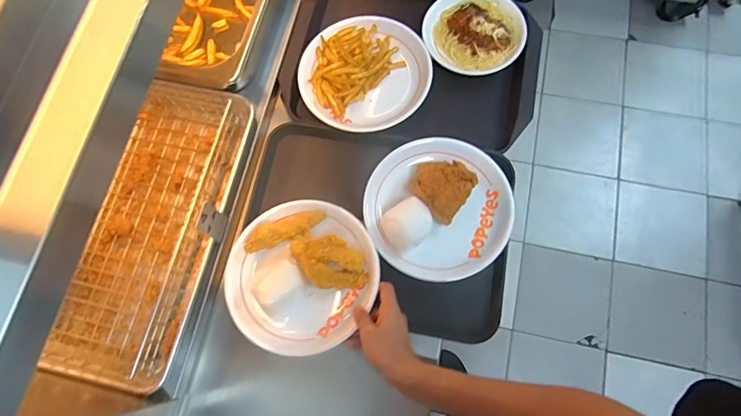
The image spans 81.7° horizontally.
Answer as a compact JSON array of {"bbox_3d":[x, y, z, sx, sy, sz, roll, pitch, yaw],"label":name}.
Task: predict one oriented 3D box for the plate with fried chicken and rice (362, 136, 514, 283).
[{"bbox_3d":[0.103,-0.006,0.643,0.212,0.055,0.216,0,79,-1],"label":"plate with fried chicken and rice"}]

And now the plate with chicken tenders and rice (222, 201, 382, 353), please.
[{"bbox_3d":[-0.101,0.091,0.618,0.212,0.037,0.210,0,74,1],"label":"plate with chicken tenders and rice"}]

